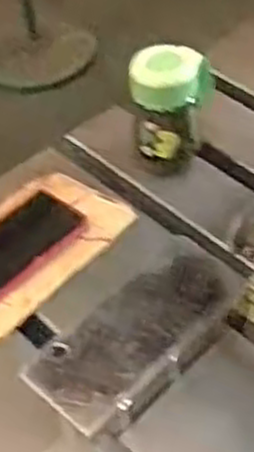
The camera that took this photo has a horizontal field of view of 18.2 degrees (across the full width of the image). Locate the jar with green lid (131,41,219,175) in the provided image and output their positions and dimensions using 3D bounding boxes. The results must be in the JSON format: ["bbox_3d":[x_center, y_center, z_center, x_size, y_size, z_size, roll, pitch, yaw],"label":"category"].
[{"bbox_3d":[0.047,-0.118,0.806,0.080,0.117,0.063,1,46,5],"label":"jar with green lid"}]

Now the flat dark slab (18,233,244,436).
[{"bbox_3d":[0.009,0.072,0.552,0.071,0.030,0.161,33,56,31],"label":"flat dark slab"}]

